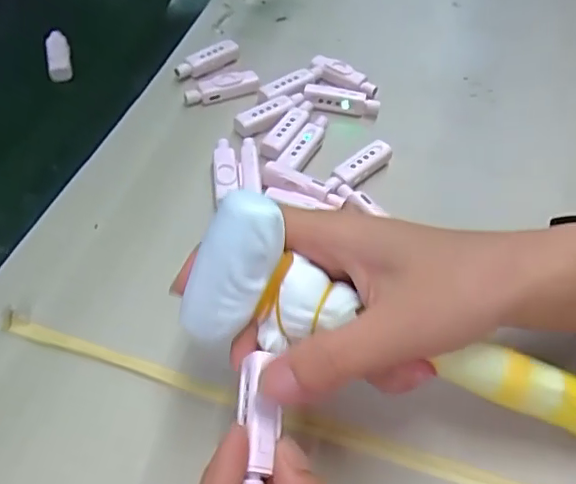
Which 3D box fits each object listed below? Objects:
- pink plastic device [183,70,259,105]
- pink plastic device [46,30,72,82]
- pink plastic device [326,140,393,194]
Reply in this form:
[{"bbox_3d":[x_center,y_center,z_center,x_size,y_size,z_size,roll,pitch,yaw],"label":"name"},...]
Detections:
[{"bbox_3d":[-0.050,-0.115,0.422,0.056,0.016,0.014,-16,53,-17],"label":"pink plastic device"},{"bbox_3d":[-0.184,-0.150,0.453,0.018,0.013,0.052,-11,52,-14],"label":"pink plastic device"},{"bbox_3d":[0.044,-0.048,0.369,0.018,0.014,0.056,38,57,24],"label":"pink plastic device"}]

